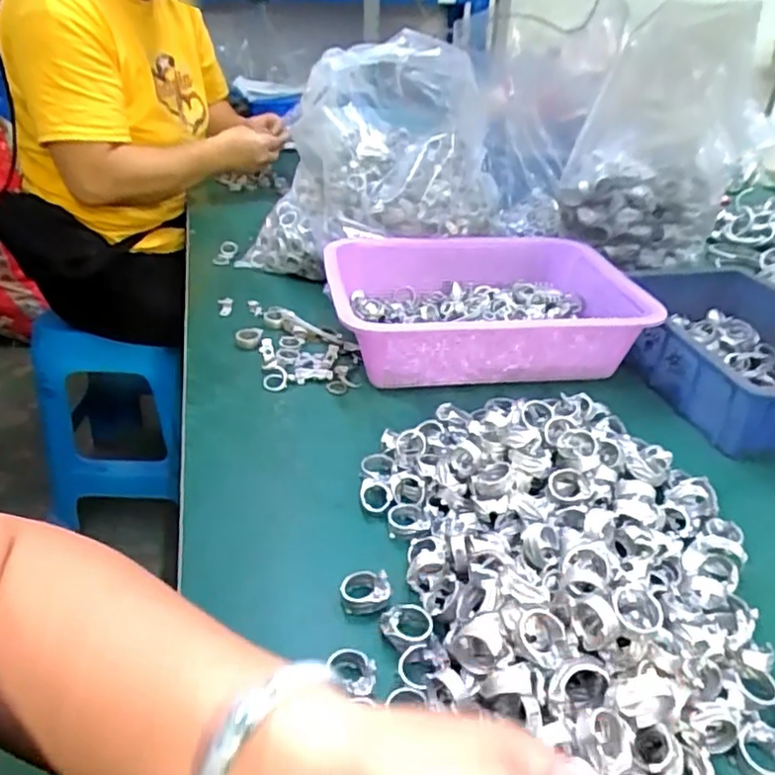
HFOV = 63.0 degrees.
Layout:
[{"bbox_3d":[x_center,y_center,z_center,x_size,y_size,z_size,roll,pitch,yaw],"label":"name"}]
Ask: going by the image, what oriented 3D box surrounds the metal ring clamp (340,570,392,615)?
[{"bbox_3d":[-0.013,0.121,0.380,0.030,0.018,0.024,4,33,2],"label":"metal ring clamp"}]

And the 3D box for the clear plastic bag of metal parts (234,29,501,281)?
[{"bbox_3d":[-0.018,-0.270,0.768,0.294,0.264,0.189,2,33,-3],"label":"clear plastic bag of metal parts"}]

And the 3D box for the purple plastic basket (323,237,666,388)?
[{"bbox_3d":[0.096,-0.081,0.653,0.302,0.080,0.216,-3,33,-9],"label":"purple plastic basket"}]

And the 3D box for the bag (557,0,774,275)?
[{"bbox_3d":[0.326,-0.298,0.770,0.174,0.154,0.293,15,77,18],"label":"bag"}]

